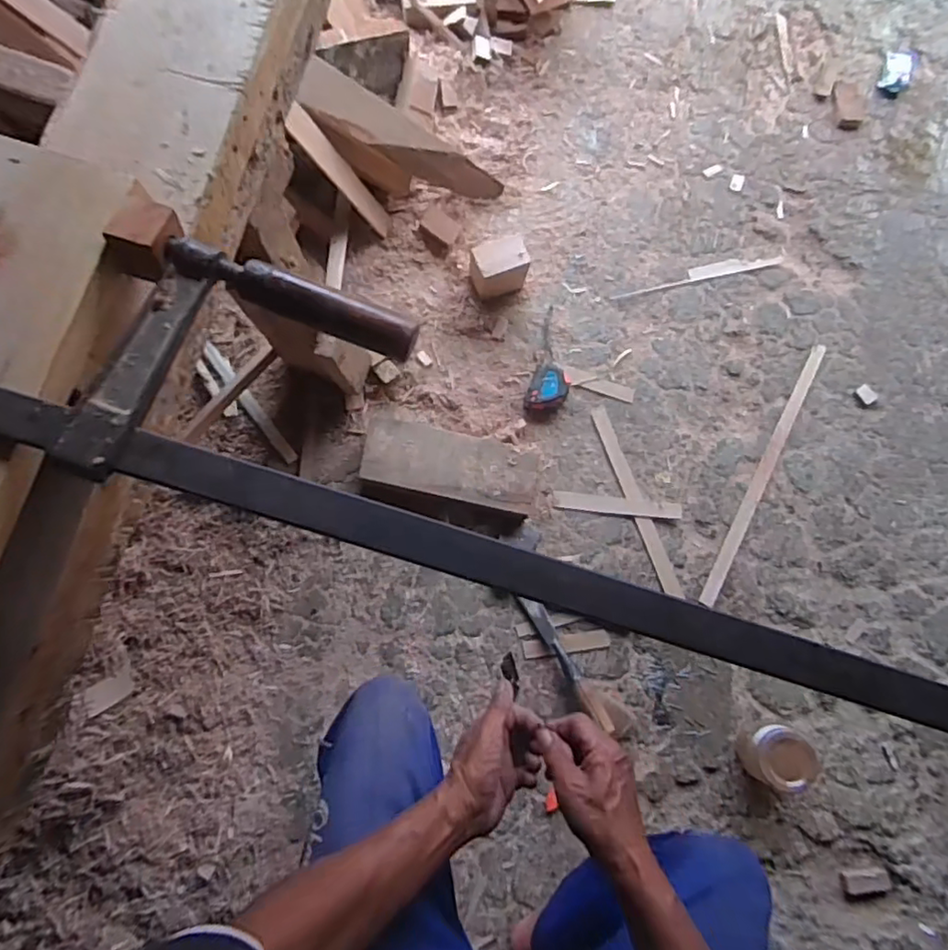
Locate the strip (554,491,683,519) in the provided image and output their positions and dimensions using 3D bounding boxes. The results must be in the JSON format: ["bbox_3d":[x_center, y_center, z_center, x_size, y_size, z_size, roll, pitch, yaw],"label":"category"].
[{"bbox_3d":[0.268,0.057,1.167,0.232,0.007,0.032,6,76,2],"label":"strip"}]

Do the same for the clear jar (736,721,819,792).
[{"bbox_3d":[0.503,0.466,1.043,0.100,0.109,0.093,0,76,0],"label":"clear jar"}]

